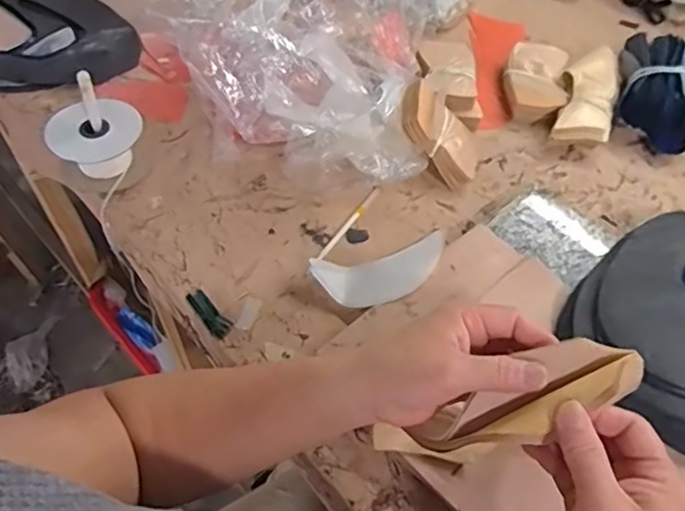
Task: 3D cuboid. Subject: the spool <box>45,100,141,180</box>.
[{"bbox_3d":[-0.250,-0.115,0.637,0.091,0.061,0.074,-11,55,-8],"label":"spool"}]

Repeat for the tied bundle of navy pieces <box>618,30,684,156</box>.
[{"bbox_3d":[0.360,-0.187,0.688,0.112,0.076,0.121,25,58,16],"label":"tied bundle of navy pieces"}]

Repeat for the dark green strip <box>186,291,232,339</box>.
[{"bbox_3d":[-0.121,0.052,0.556,0.018,0.008,0.053,-39,64,-24],"label":"dark green strip"}]

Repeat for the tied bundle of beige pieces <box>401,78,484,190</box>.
[{"bbox_3d":[0.103,-0.127,0.635,0.025,0.113,0.060,-11,43,47],"label":"tied bundle of beige pieces"}]

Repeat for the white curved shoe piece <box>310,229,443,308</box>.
[{"bbox_3d":[0.043,0.014,0.570,0.129,0.013,0.065,-18,42,-12],"label":"white curved shoe piece"}]

